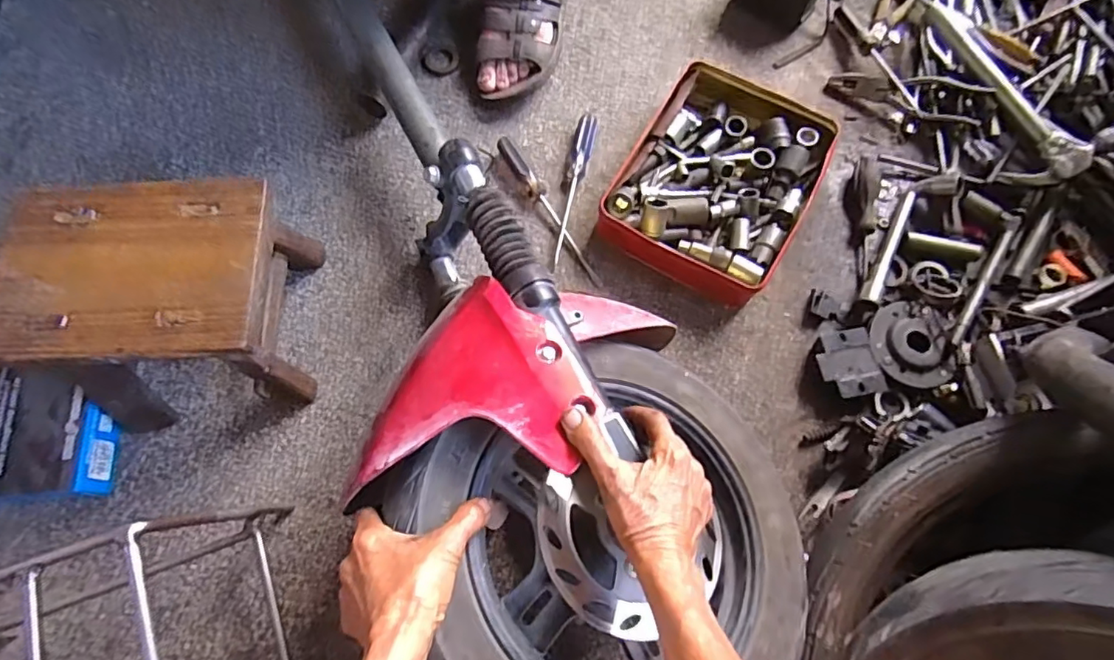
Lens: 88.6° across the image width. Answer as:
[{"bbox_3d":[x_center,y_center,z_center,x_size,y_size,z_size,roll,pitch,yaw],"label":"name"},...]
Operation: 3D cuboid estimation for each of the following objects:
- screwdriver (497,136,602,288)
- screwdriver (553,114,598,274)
[{"bbox_3d":[-0.010,-0.154,0.732,0.024,0.029,0.231,-30,75,-10],"label":"screwdriver"},{"bbox_3d":[0.022,-0.185,0.730,0.028,0.031,0.226,10,73,2],"label":"screwdriver"}]

